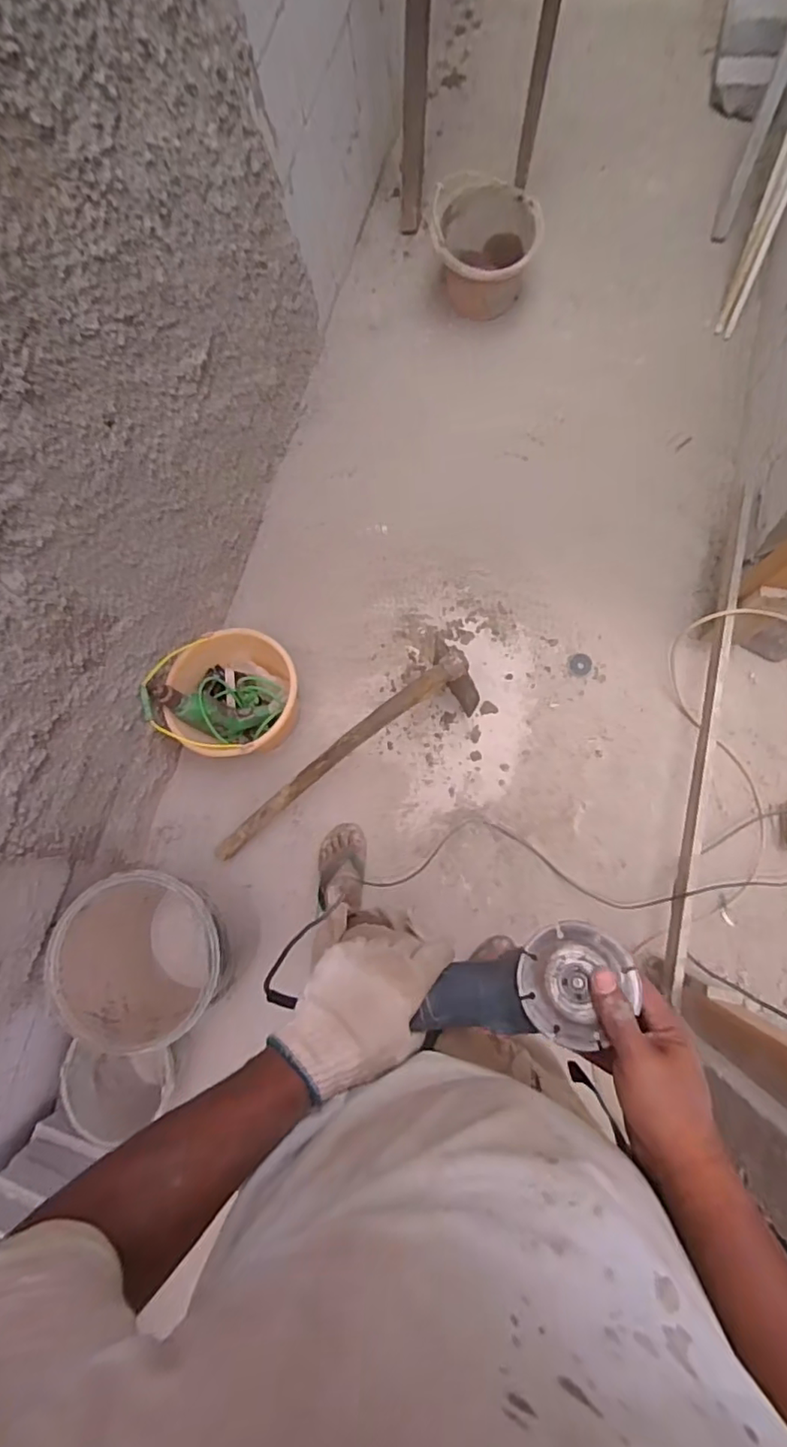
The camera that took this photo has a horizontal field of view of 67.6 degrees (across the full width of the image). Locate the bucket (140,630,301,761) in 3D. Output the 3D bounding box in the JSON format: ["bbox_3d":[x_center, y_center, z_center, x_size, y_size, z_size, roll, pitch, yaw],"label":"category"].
[{"bbox_3d":[-0.364,-0.062,1.355,0.287,0.220,0.284,-1,79,5],"label":"bucket"}]

